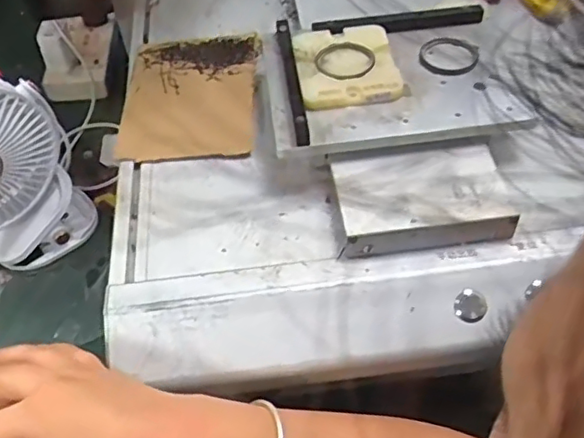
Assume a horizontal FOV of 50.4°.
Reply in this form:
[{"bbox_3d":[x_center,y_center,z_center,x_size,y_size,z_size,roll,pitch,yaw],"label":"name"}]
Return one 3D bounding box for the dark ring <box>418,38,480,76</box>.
[{"bbox_3d":[0.124,-0.130,0.492,0.046,0.007,0.046,-1,50,1],"label":"dark ring"}]

